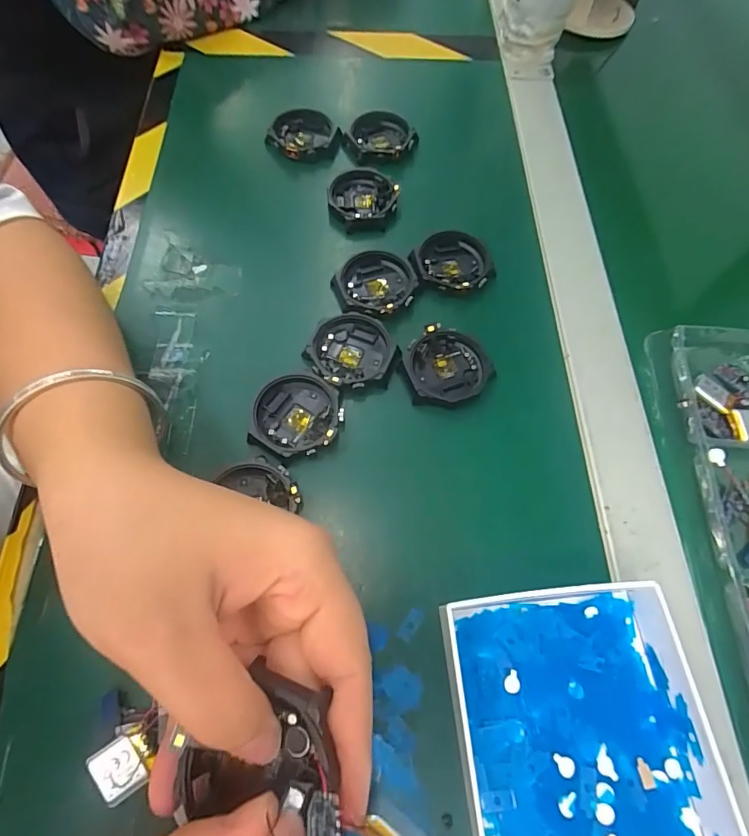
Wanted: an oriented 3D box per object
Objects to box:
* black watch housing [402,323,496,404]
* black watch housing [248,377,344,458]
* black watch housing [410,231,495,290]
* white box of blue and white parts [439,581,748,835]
[{"bbox_3d":[0.045,-0.031,0.275,0.049,0.011,0.049,-13,67,-7],"label":"black watch housing"},{"bbox_3d":[-0.044,-0.002,0.258,0.049,0.009,0.046,0,66,-1],"label":"black watch housing"},{"bbox_3d":[0.052,-0.104,0.308,0.053,0.010,0.047,-4,66,-3],"label":"black watch housing"},{"bbox_3d":[0.093,0.161,0.181,0.106,0.027,0.171,-5,66,-4],"label":"white box of blue and white parts"}]

